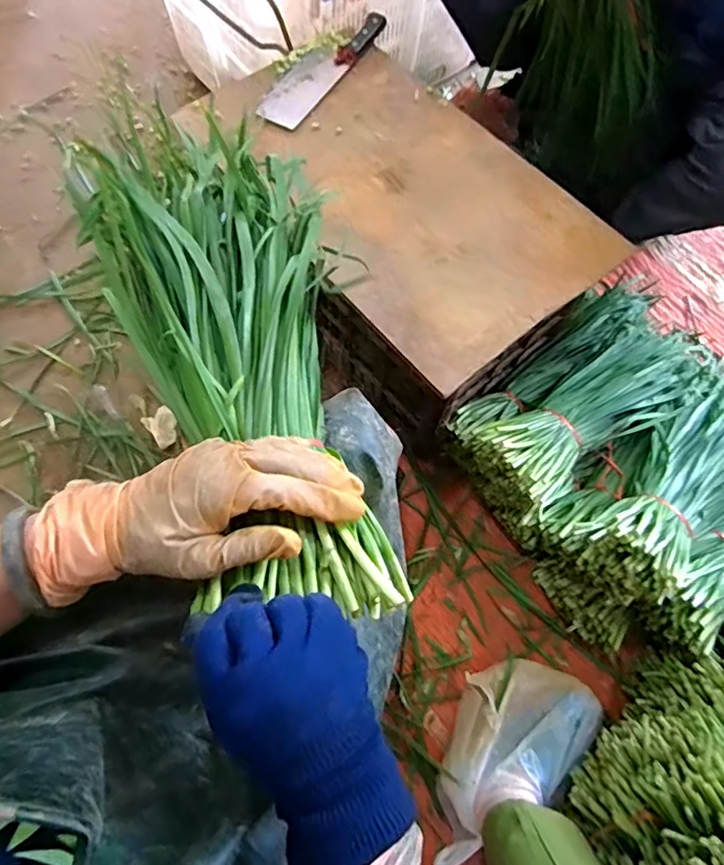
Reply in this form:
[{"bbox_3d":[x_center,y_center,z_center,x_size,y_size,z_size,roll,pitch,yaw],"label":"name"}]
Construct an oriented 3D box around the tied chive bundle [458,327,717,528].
[{"bbox_3d":[0.362,-0.044,0.820,0.440,0.120,0.139,-32,73,-15],"label":"tied chive bundle"}]

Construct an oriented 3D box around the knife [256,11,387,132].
[{"bbox_3d":[-0.059,-0.539,0.816,0.071,0.020,0.269,30,69,9],"label":"knife"}]

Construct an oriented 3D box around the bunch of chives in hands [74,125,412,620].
[{"bbox_3d":[-0.087,-0.078,0.409,0.180,0.061,0.423,-22,71,-7],"label":"bunch of chives in hands"}]

